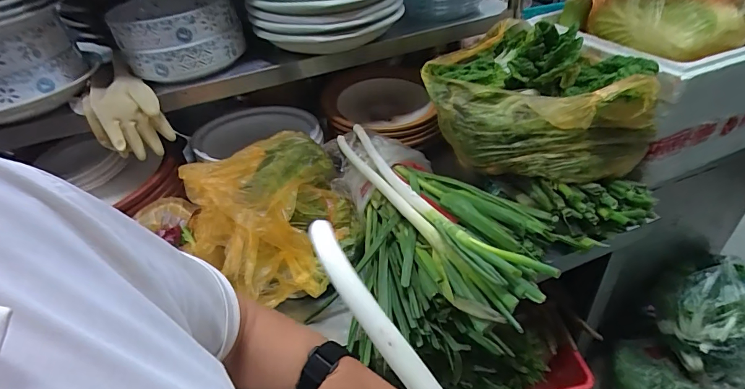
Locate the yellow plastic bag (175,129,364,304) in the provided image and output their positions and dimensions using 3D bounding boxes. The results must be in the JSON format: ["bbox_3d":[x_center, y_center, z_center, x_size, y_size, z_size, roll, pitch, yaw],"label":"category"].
[{"bbox_3d":[-0.179,0.030,0.769,0.281,0.159,0.314,-19,40,-14],"label":"yellow plastic bag"}]

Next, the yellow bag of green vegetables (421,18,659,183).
[{"bbox_3d":[0.314,-0.184,0.823,0.418,0.199,0.233,25,49,34],"label":"yellow bag of green vegetables"}]

